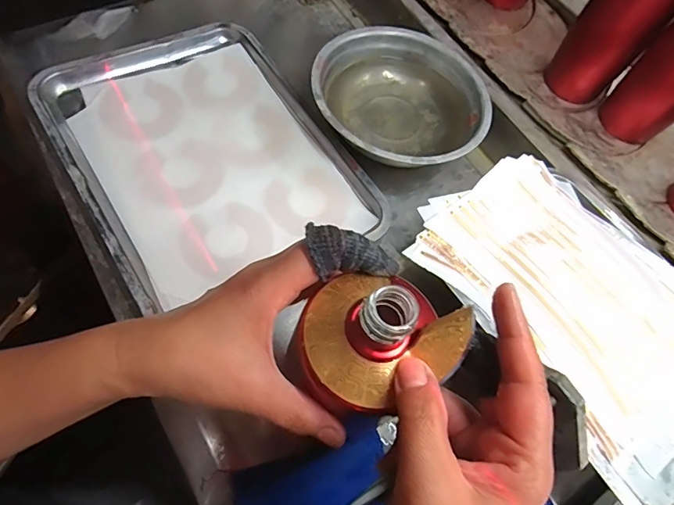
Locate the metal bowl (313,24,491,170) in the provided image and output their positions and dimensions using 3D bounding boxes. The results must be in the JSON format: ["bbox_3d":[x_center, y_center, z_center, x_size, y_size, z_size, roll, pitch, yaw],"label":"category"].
[{"bbox_3d":[0.074,-0.179,0.499,0.189,0.062,0.197,0,69,1],"label":"metal bowl"}]

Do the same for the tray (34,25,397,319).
[{"bbox_3d":[-0.137,-0.109,0.460,0.249,0.027,0.318,-30,70,-20],"label":"tray"}]

